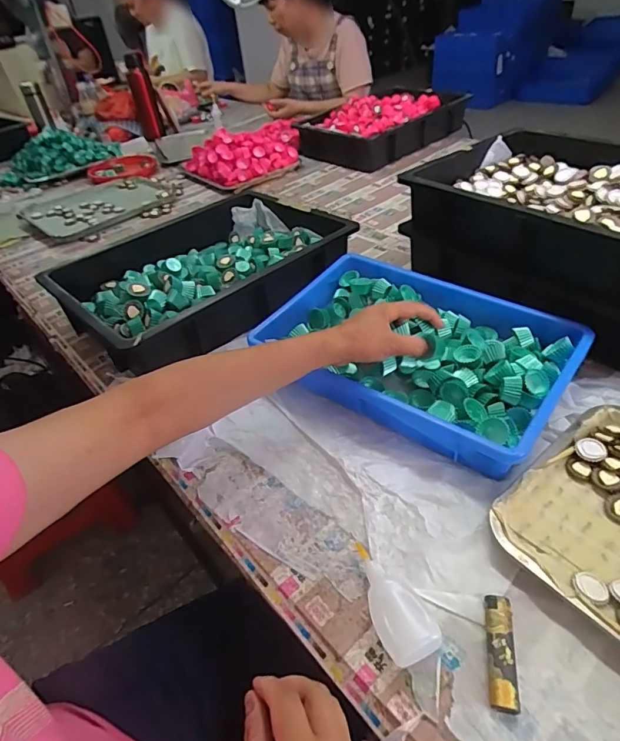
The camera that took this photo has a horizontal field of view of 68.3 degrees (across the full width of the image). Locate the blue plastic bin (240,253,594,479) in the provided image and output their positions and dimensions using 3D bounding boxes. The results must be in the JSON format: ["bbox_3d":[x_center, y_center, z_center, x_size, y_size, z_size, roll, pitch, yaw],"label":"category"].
[{"bbox_3d":[0.131,-0.033,0.596,0.368,0.078,0.234,24,50,31],"label":"blue plastic bin"}]

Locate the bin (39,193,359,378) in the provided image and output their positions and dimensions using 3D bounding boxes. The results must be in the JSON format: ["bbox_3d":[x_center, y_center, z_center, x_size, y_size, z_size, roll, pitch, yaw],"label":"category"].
[{"bbox_3d":[-0.165,-0.161,0.771,0.454,0.088,0.356,-30,46,-24],"label":"bin"}]

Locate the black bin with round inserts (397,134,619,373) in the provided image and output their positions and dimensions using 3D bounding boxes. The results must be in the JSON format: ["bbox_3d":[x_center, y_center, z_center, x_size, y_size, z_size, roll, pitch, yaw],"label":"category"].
[{"bbox_3d":[0.383,-0.197,0.670,0.352,0.174,0.454,-30,46,-24],"label":"black bin with round inserts"}]

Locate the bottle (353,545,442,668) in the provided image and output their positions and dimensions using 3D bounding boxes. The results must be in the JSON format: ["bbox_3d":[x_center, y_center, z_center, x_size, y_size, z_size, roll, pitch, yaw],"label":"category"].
[{"bbox_3d":[0.062,0.192,0.388,0.040,0.030,0.102,-22,43,-16],"label":"bottle"}]

